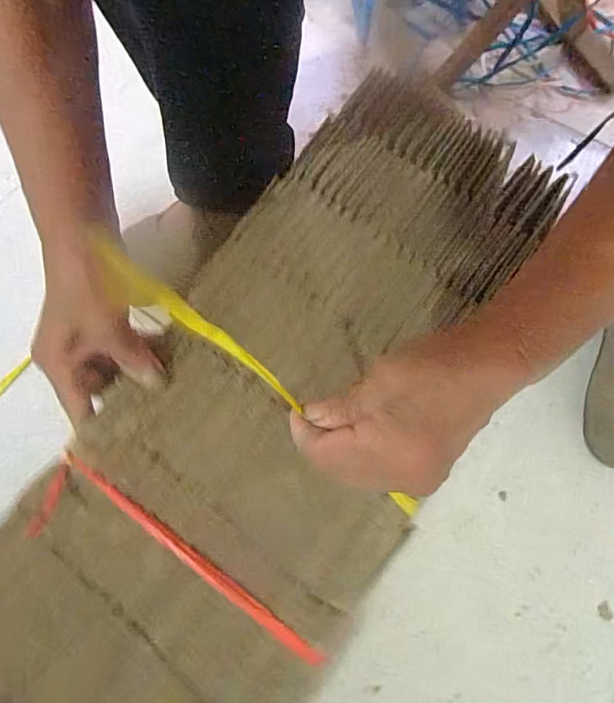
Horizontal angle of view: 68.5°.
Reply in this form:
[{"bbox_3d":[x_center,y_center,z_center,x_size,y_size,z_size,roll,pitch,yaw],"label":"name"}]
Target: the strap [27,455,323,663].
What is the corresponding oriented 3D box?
[{"bbox_3d":[-0.086,0.136,0.277,0.206,0.019,0.045,31,73,10],"label":"strap"}]

